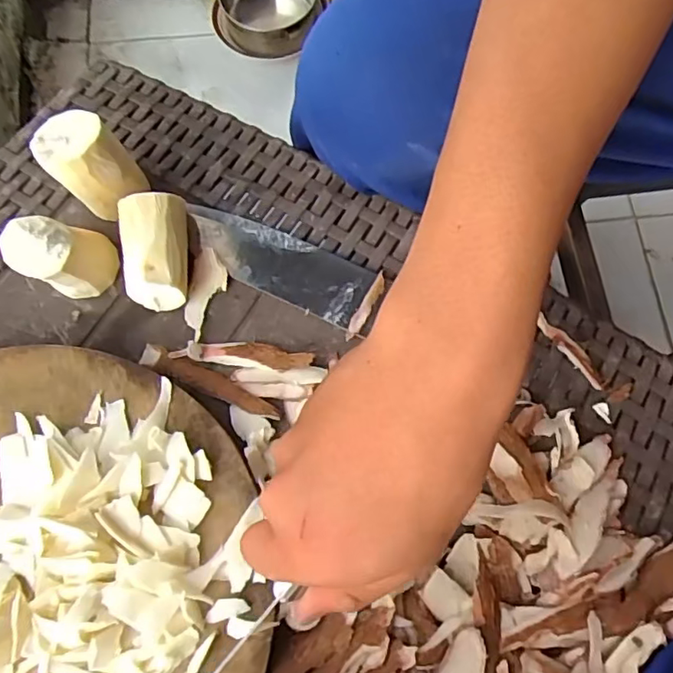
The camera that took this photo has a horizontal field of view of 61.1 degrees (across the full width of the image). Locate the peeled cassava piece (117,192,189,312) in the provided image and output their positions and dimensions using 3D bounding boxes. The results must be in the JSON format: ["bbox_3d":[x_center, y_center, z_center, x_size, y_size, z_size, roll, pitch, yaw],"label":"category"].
[{"bbox_3d":[-0.096,-0.046,0.305,0.034,0.029,0.054,-5,72,-3],"label":"peeled cassava piece"}]

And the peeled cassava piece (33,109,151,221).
[{"bbox_3d":[-0.131,-0.092,0.306,0.039,0.046,0.039,0,72,-1],"label":"peeled cassava piece"}]

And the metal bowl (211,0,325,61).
[{"bbox_3d":[-0.106,-0.498,0.877,0.159,0.092,0.166,0,72,-1],"label":"metal bowl"}]

